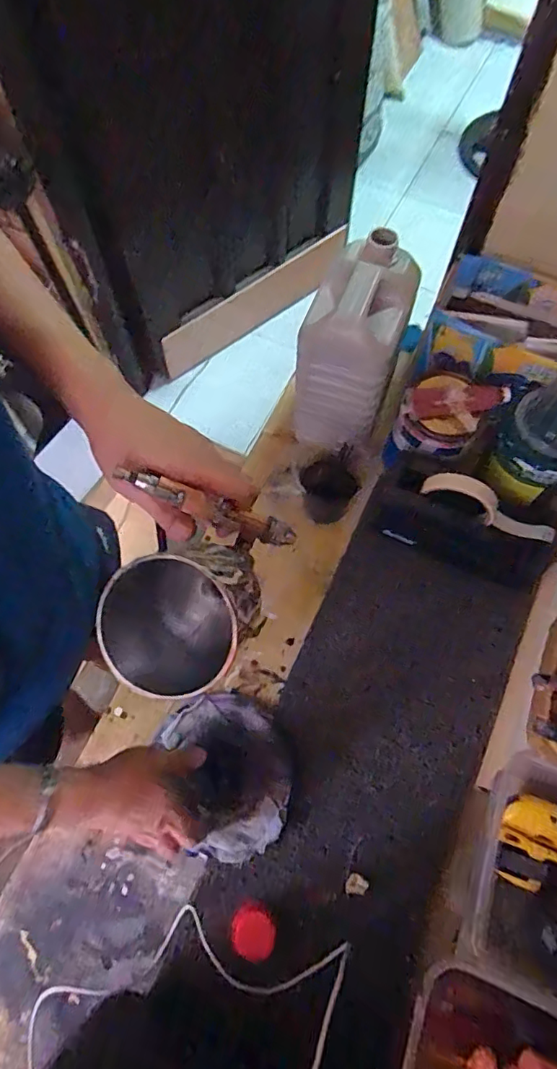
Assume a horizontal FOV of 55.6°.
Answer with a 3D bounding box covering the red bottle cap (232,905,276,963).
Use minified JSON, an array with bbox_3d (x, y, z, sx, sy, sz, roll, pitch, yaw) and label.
[{"bbox_3d":[-0.024,0.379,0.503,0.042,0.018,0.038,34,70,14],"label":"red bottle cap"}]

